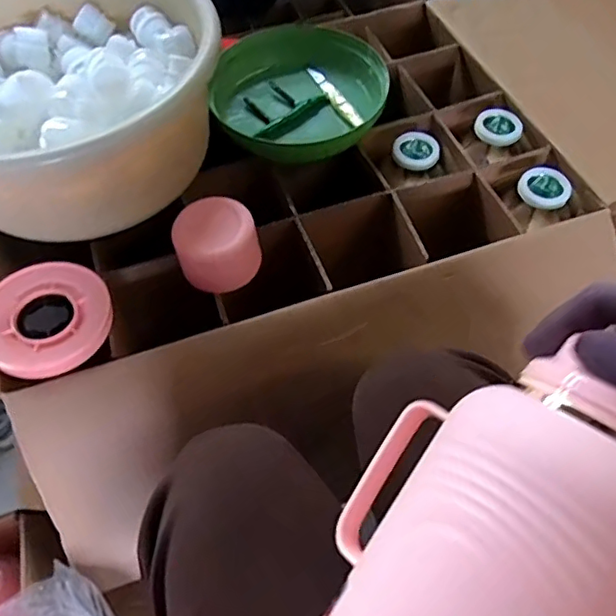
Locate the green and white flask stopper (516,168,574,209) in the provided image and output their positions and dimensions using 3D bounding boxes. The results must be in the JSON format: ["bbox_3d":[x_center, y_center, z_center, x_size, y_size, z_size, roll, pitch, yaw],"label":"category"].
[{"bbox_3d":[0.275,-0.136,0.668,0.058,0.027,0.046,5,72,9],"label":"green and white flask stopper"}]

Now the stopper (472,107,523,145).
[{"bbox_3d":[0.240,-0.227,0.721,0.056,0.022,0.050,11,56,12],"label":"stopper"}]

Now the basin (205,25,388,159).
[{"bbox_3d":[-0.015,-0.279,0.737,0.220,0.075,0.182,-18,55,-8],"label":"basin"}]

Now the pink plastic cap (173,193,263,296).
[{"bbox_3d":[-0.095,-0.067,0.594,0.084,0.063,0.078,-36,59,-19],"label":"pink plastic cap"}]

